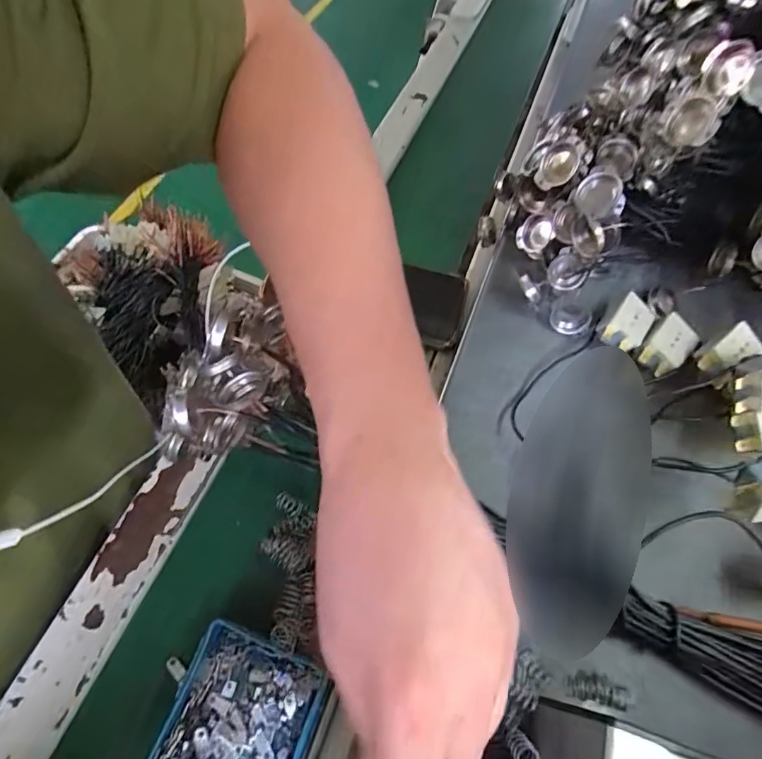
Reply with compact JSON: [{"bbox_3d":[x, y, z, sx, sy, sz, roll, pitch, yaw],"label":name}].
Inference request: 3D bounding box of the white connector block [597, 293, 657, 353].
[{"bbox_3d":[0.181,-0.041,0.343,0.031,0.019,0.044,39,66,17],"label":"white connector block"}]

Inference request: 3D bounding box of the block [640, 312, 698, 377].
[{"bbox_3d":[0.205,-0.024,0.333,0.027,0.016,0.048,41,67,18],"label":"block"}]

